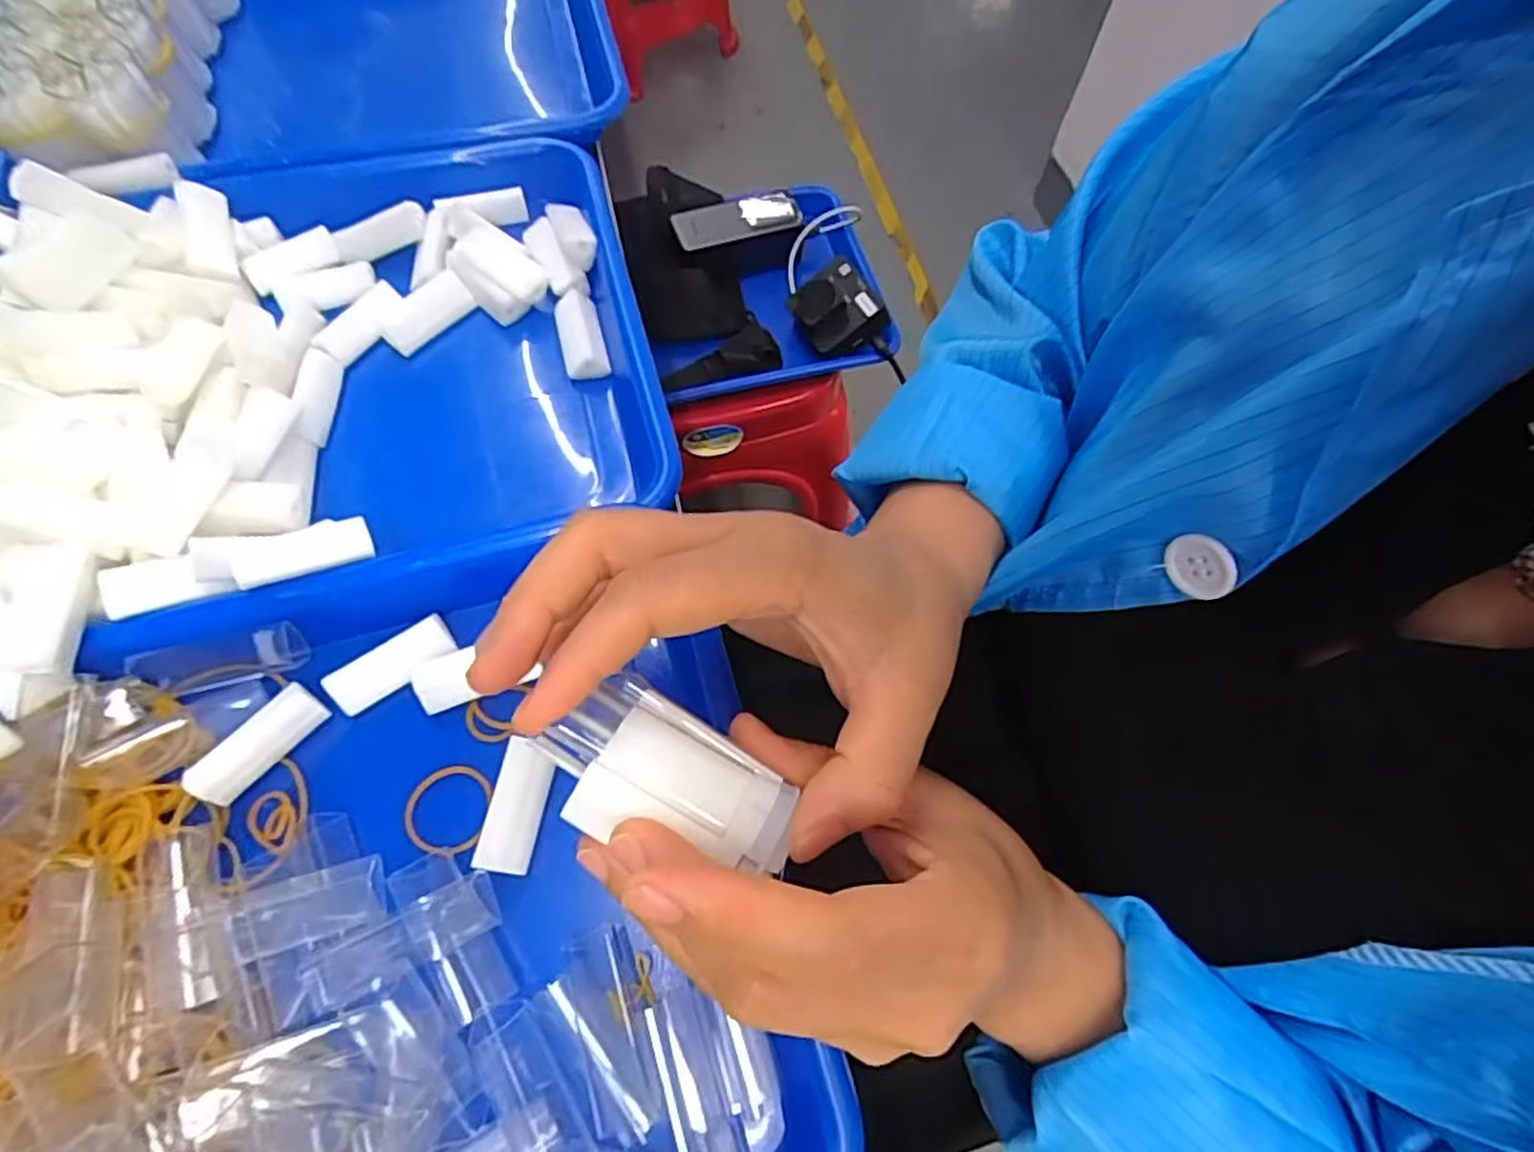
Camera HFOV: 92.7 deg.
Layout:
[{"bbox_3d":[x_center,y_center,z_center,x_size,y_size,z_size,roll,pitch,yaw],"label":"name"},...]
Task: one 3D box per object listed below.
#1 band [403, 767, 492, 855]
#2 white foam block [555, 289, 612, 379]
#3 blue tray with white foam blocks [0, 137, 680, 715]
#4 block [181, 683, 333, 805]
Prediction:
[{"bbox_3d":[-0.117,0.084,0.266,0.029,0.004,0.031,1,65,-1],"label":"band"},{"bbox_3d":[-0.092,-0.120,0.357,0.021,0.014,0.049,-15,66,-8],"label":"white foam block"},{"bbox_3d":[-0.216,-0.095,0.326,0.319,0.059,0.269,-15,66,-8],"label":"blue tray with white foam blocks"},{"bbox_3d":[-0.184,0.060,0.267,0.015,0.016,0.046,37,69,15],"label":"block"}]

